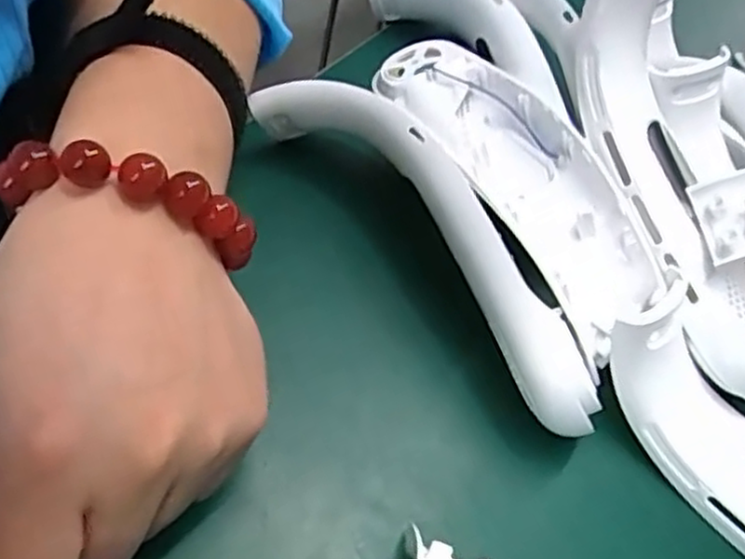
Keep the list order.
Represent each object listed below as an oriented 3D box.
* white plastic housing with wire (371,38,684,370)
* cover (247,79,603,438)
[{"bbox_3d":[0.062,-0.053,0.329,0.049,0.044,0.185,-17,62,-24],"label":"white plastic housing with wire"},{"bbox_3d":[0.022,-0.023,0.299,0.029,0.053,0.193,-32,69,-30],"label":"cover"}]

